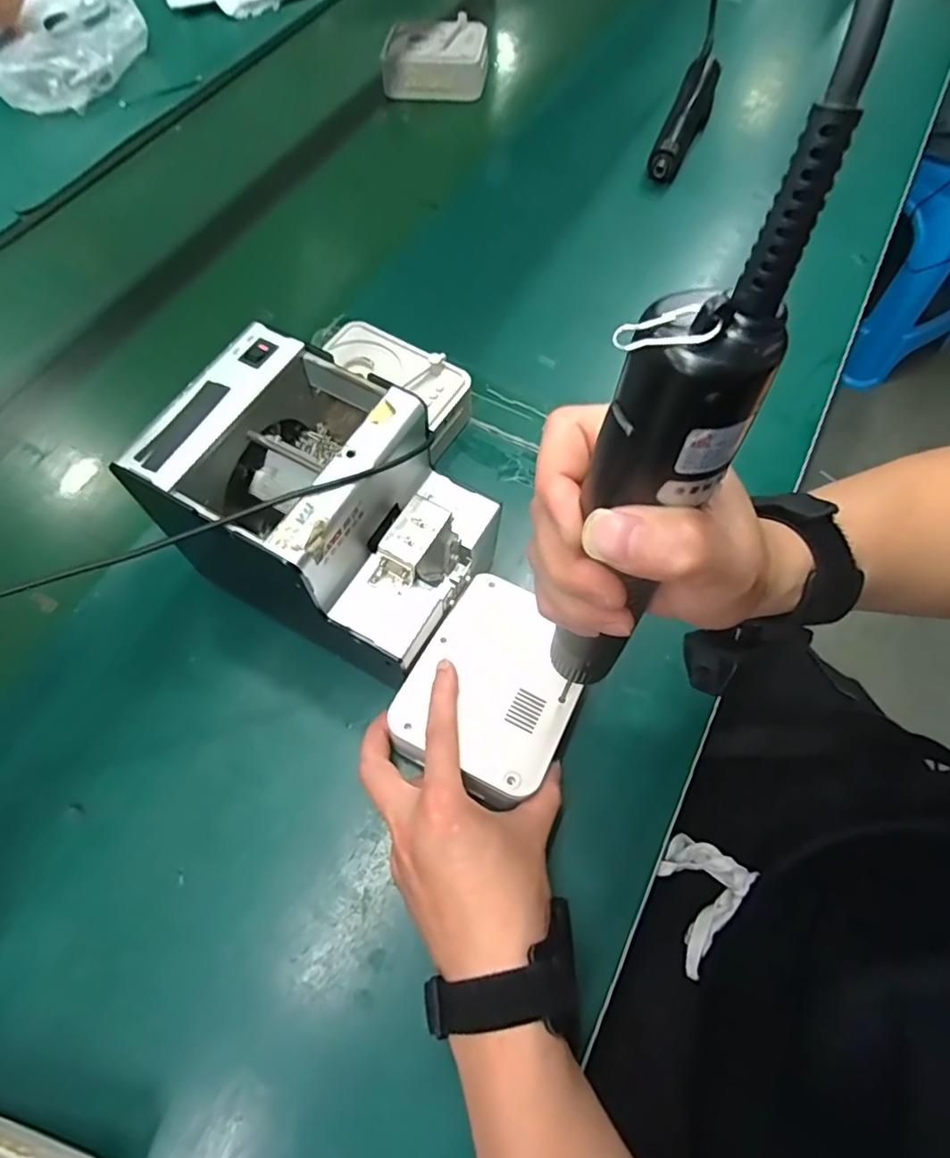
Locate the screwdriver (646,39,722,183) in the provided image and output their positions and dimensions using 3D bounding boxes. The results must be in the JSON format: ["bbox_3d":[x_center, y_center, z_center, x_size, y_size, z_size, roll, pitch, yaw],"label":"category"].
[{"bbox_3d":[0.251,-0.542,0.700,0.046,0.041,0.224,19,65,11],"label":"screwdriver"}]

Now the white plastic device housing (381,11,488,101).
[{"bbox_3d":[-0.051,-0.666,0.768,0.130,0.048,0.094,1,63,2],"label":"white plastic device housing"}]

